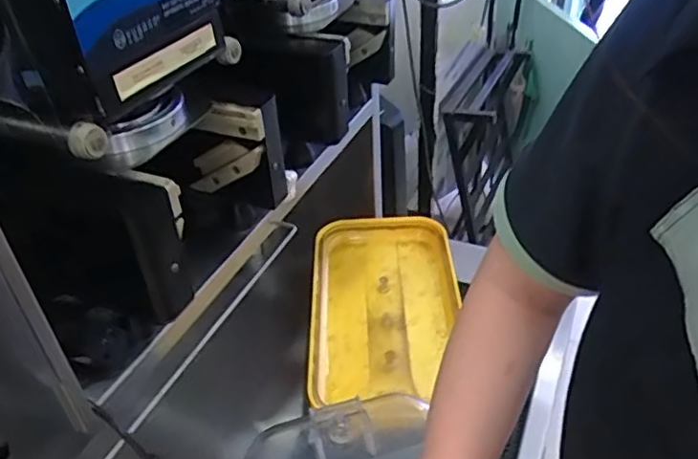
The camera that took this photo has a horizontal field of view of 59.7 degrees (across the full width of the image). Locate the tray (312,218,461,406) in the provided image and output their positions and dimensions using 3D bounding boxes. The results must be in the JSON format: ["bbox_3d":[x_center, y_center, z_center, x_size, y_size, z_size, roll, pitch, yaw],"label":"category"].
[{"bbox_3d":[0.064,0.129,1.010,0.248,0.046,0.415,-3,38,1],"label":"tray"}]

